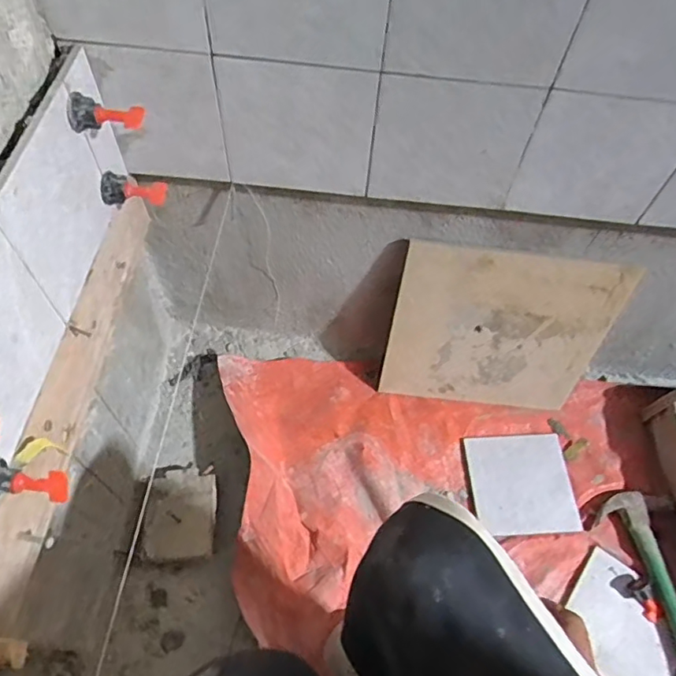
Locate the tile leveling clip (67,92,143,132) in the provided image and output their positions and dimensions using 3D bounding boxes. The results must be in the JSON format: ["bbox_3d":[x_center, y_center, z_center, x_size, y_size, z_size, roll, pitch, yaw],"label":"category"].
[{"bbox_3d":[-0.203,-0.200,0.495,0.062,0.028,0.028,-3,59,-6],"label":"tile leveling clip"}]

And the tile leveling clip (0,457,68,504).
[{"bbox_3d":[-0.238,0.112,0.424,0.059,0.027,0.031,10,59,2],"label":"tile leveling clip"}]

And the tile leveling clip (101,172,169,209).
[{"bbox_3d":[-0.208,-0.150,0.575,0.063,0.028,0.027,4,59,-1],"label":"tile leveling clip"}]

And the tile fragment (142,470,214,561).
[{"bbox_3d":[-0.218,0.245,0.780,0.093,0.035,0.118,2,59,-3],"label":"tile fragment"}]

